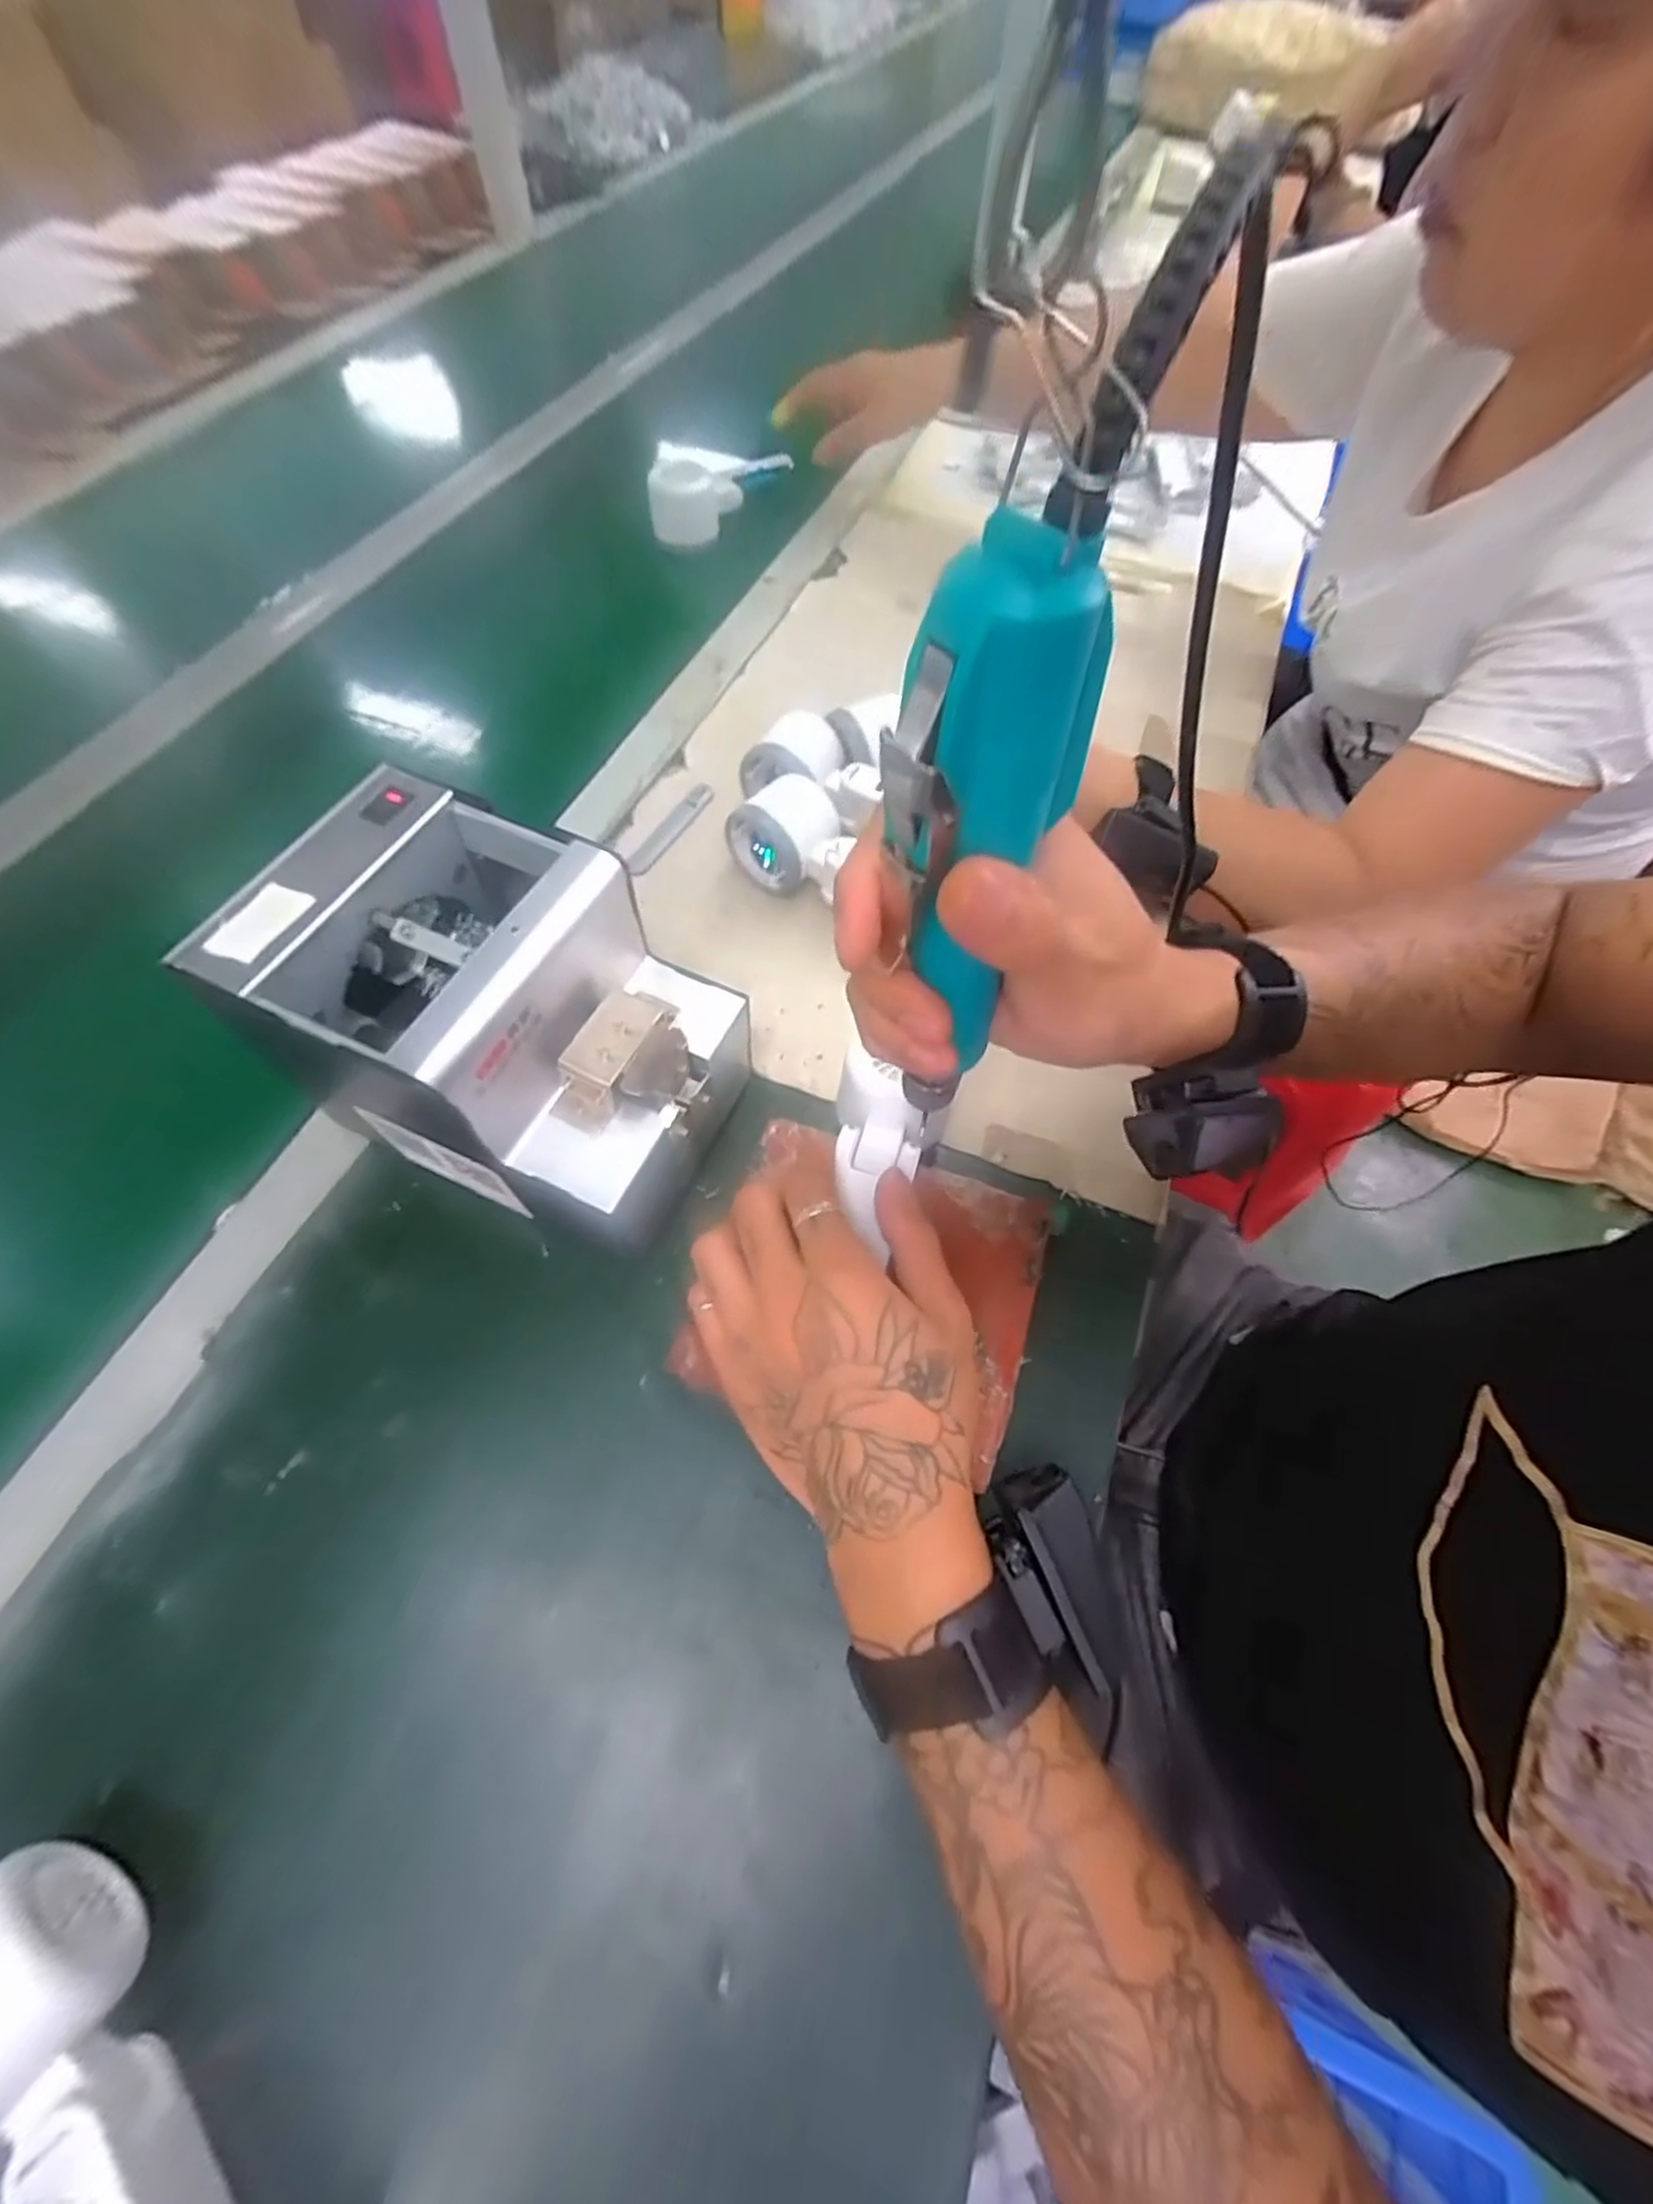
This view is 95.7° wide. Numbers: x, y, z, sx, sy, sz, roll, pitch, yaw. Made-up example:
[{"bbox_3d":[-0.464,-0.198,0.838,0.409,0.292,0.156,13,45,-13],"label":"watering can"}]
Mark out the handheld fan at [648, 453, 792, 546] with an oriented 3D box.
[{"bbox_3d":[-0.093,-0.562,0.686,0.146,0.070,0.036,-38,69,-19],"label":"handheld fan"}]

